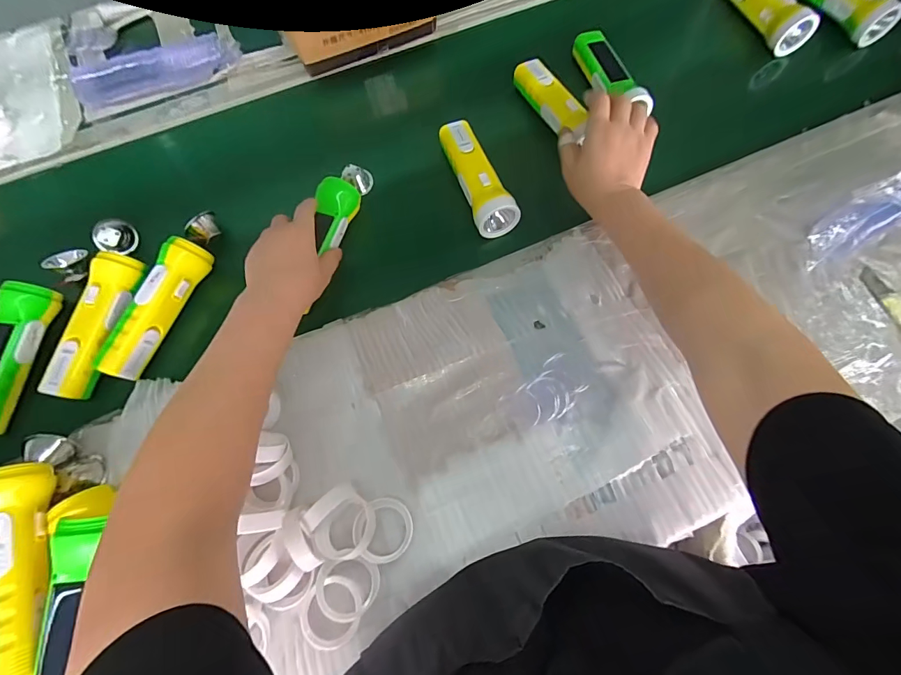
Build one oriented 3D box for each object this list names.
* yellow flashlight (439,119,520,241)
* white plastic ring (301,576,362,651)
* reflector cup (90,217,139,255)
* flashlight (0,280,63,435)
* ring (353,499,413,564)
[{"bbox_3d":[0.031,-0.197,0.485,0.048,0.041,0.157,-22,71,-7],"label":"yellow flashlight"},{"bbox_3d":[-0.105,0.243,0.344,0.052,0.013,0.051,0,70,1],"label":"white plastic ring"},{"bbox_3d":[-0.405,-0.121,0.472,0.019,0.047,0.041,14,109,12],"label":"reflector cup"},{"bbox_3d":[-0.487,0.020,0.425,0.053,0.049,0.161,9,71,5],"label":"flashlight"},{"bbox_3d":[-0.063,0.180,0.367,0.054,0.009,0.054,6,64,-13],"label":"ring"}]

